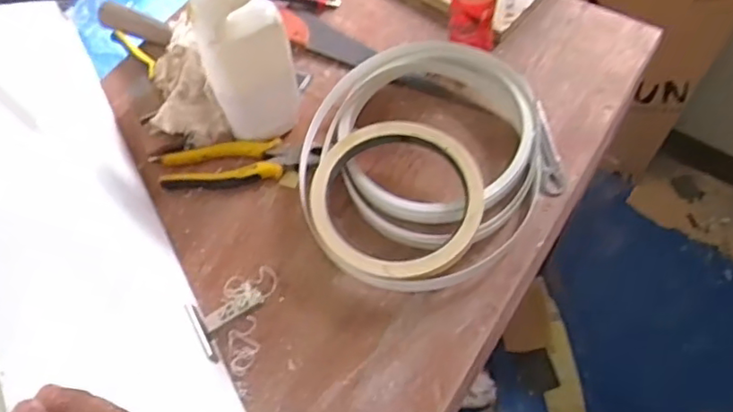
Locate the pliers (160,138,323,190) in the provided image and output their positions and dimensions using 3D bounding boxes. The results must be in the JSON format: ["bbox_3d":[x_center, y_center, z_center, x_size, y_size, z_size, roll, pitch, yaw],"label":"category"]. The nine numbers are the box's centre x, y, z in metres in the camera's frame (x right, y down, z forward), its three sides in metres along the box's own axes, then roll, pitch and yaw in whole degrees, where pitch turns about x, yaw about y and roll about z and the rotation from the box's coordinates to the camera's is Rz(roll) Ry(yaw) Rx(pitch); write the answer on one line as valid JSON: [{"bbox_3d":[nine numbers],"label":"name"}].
[{"bbox_3d":[-0.152,-0.055,0.745,0.189,0.024,0.052,-5,60,2],"label":"pliers"}]

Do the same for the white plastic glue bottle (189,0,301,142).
[{"bbox_3d":[-0.127,-0.161,0.657,0.091,0.239,0.051,-9,60,-1],"label":"white plastic glue bottle"}]

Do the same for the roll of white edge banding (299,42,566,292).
[{"bbox_3d":[0.077,-0.058,0.709,0.303,0.060,0.297,-2,60,3],"label":"roll of white edge banding"}]

